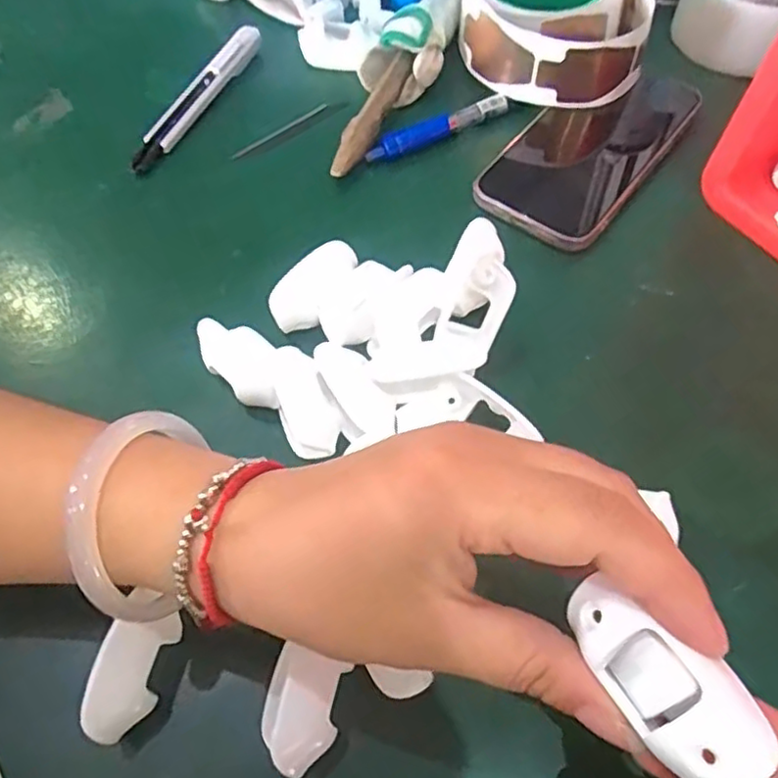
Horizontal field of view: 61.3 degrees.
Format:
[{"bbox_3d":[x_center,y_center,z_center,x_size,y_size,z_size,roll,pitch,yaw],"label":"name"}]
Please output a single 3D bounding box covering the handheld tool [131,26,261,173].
[{"bbox_3d":[-0.116,-0.177,0.398,0.015,0.016,0.126,24,64,14],"label":"handheld tool"}]

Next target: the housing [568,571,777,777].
[{"bbox_3d":[0.063,0.067,0.154,0.023,0.013,0.050,-33,57,-16],"label":"housing"}]

